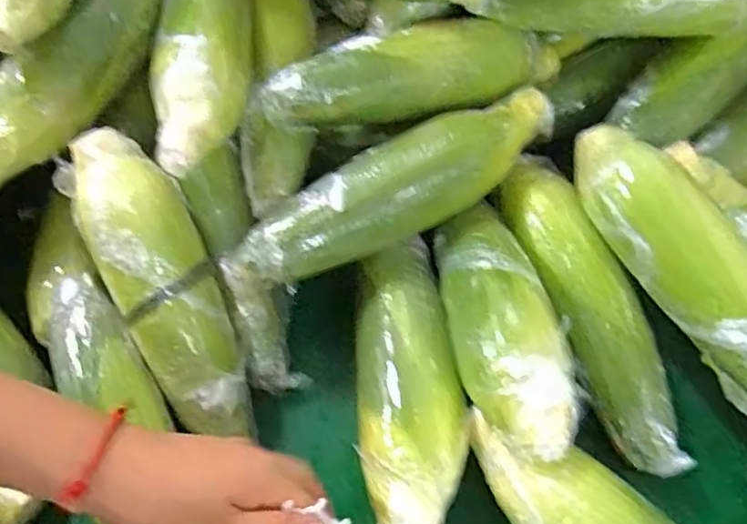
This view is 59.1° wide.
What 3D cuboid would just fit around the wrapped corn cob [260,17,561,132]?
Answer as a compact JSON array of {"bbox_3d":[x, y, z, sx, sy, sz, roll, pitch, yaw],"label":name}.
[{"bbox_3d":[0.039,-0.135,0.465,0.238,0.047,0.054,-16,61,-21],"label":"wrapped corn cob"}]

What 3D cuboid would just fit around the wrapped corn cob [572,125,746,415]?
[{"bbox_3d":[0.201,0.016,0.404,0.060,0.062,0.251,-23,63,-9],"label":"wrapped corn cob"}]

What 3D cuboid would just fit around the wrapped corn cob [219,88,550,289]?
[{"bbox_3d":[0.015,-0.047,0.444,0.240,0.047,0.050,-28,64,-12],"label":"wrapped corn cob"}]

